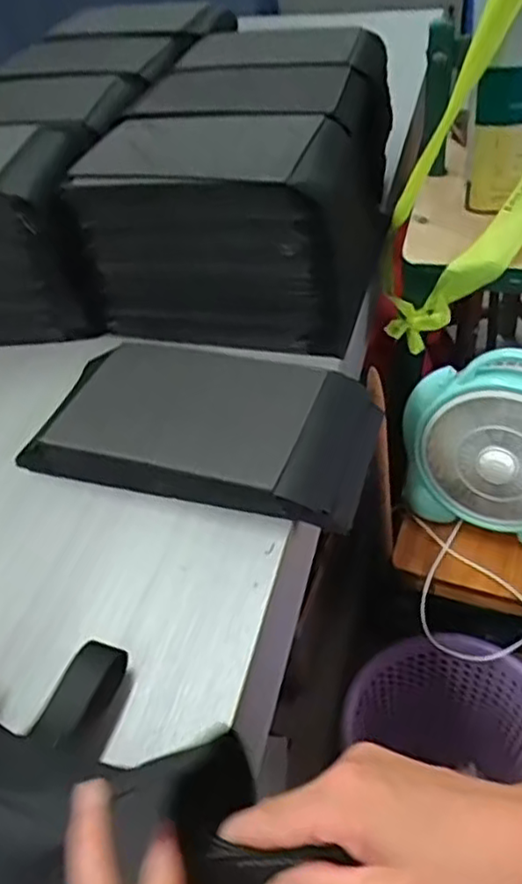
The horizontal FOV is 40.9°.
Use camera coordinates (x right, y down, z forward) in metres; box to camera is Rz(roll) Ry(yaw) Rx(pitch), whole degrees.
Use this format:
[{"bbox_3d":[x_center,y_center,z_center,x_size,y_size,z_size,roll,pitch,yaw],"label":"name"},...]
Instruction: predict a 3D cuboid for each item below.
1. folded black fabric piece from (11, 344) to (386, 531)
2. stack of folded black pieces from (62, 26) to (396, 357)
[{"bbox_3d":[-0.052,-0.020,0.630,0.304,0.045,0.160,10,46,17],"label":"folded black fabric piece"},{"bbox_3d":[-0.006,-0.341,0.832,0.305,0.154,0.496,1,44,9],"label":"stack of folded black pieces"}]

